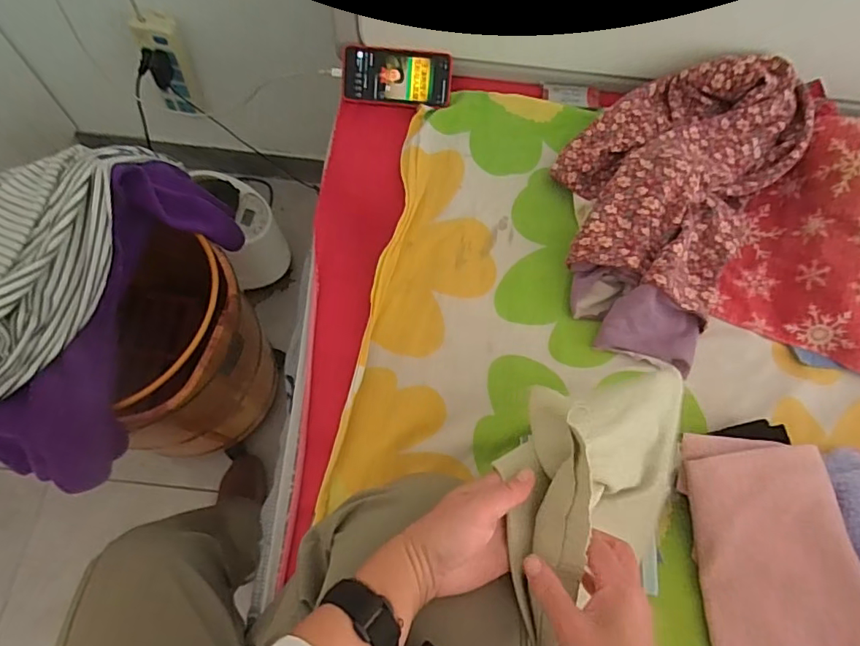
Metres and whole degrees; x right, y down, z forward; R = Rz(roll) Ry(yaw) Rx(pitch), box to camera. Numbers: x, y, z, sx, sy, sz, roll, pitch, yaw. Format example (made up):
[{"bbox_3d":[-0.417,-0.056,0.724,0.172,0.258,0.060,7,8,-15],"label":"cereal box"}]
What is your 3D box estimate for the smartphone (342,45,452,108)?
[{"bbox_3d":[-0.046,-0.350,0.757,0.150,0.071,0.015,5,25,0],"label":"smartphone"}]

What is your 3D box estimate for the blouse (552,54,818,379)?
[{"bbox_3d":[0.300,-0.177,0.677,0.255,0.094,0.432,31,70,9],"label":"blouse"}]

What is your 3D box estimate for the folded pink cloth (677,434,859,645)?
[{"bbox_3d":[0.345,0.239,0.533,0.142,0.068,0.249,-2,68,-4],"label":"folded pink cloth"}]

